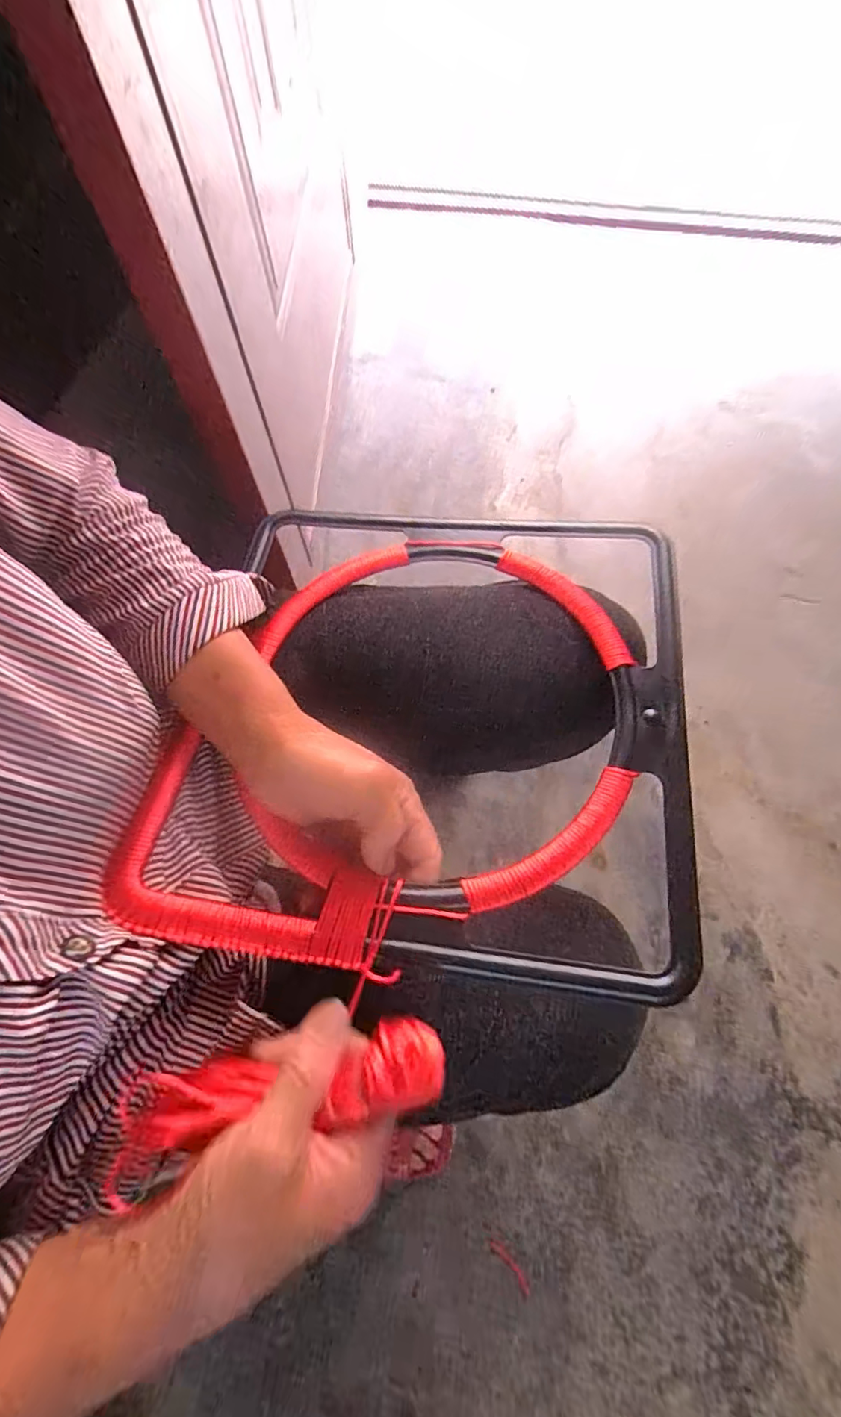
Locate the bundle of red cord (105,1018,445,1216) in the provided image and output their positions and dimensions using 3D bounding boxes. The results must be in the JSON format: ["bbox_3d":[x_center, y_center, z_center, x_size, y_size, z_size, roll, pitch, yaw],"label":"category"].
[{"bbox_3d":[-0.066,0.185,0.240,0.154,0.033,0.051,-8,68,-2],"label":"bundle of red cord"}]

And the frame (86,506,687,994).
[{"bbox_3d":[0.006,-0.007,0.340,0.326,0.037,0.328,7,68,4],"label":"frame"}]

